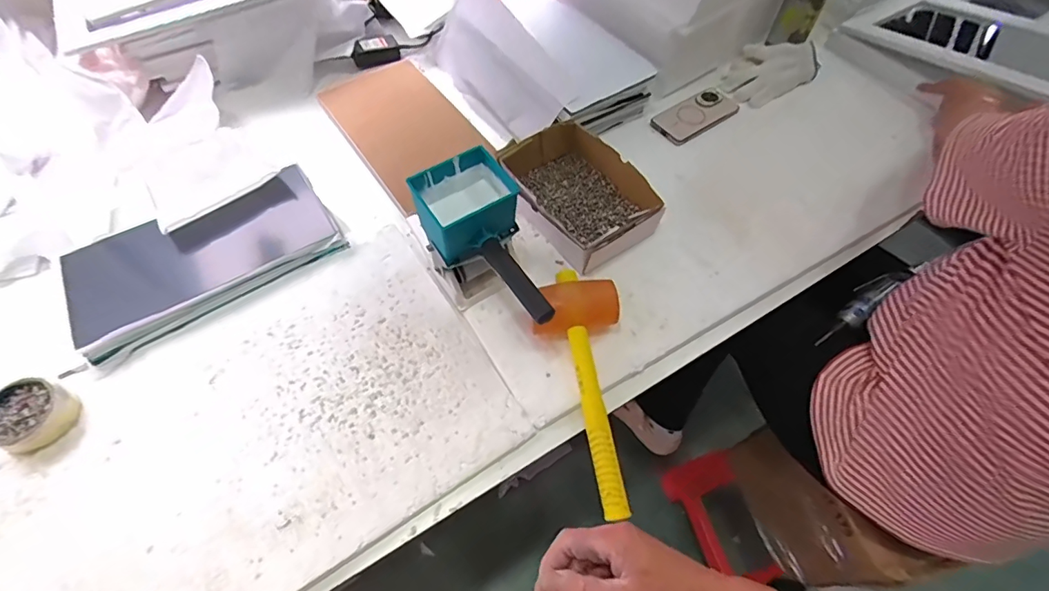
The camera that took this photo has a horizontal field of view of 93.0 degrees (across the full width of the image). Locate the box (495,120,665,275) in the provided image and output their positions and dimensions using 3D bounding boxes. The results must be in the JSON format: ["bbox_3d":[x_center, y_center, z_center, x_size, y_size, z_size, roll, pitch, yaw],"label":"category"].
[{"bbox_3d":[0.085,-0.168,0.791,0.168,0.066,0.242,-29,62,-17],"label":"box"}]

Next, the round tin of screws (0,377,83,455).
[{"bbox_3d":[-0.611,0.146,0.611,0.090,0.030,0.086,22,60,13],"label":"round tin of screws"}]

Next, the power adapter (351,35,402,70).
[{"bbox_3d":[-0.317,-0.520,1.064,0.114,0.047,0.037,-33,65,-33],"label":"power adapter"}]

